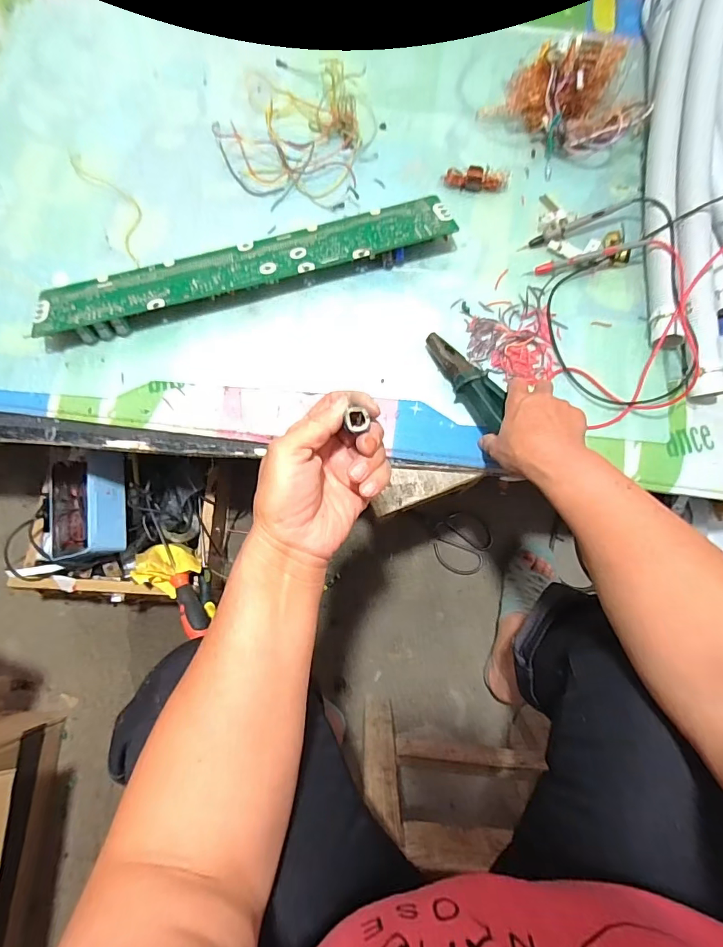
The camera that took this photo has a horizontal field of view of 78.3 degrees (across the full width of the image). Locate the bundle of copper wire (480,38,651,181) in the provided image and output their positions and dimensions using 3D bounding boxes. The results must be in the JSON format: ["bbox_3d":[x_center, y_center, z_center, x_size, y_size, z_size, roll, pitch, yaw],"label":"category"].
[{"bbox_3d":[0.265,-0.465,0.547,0.171,0.082,0.128,-27,80,-5],"label":"bundle of copper wire"}]

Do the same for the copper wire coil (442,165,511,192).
[{"bbox_3d":[0.148,-0.376,0.568,0.083,0.019,0.022,2,79,0],"label":"copper wire coil"}]

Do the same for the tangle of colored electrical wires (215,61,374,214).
[{"bbox_3d":[-0.085,-0.450,0.574,0.186,0.027,0.201,0,79,0],"label":"tangle of colored electrical wires"}]

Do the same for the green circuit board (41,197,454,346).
[{"bbox_3d":[-0.136,-0.254,0.537,0.497,0.032,0.087,-15,80,-3],"label":"green circuit board"}]

